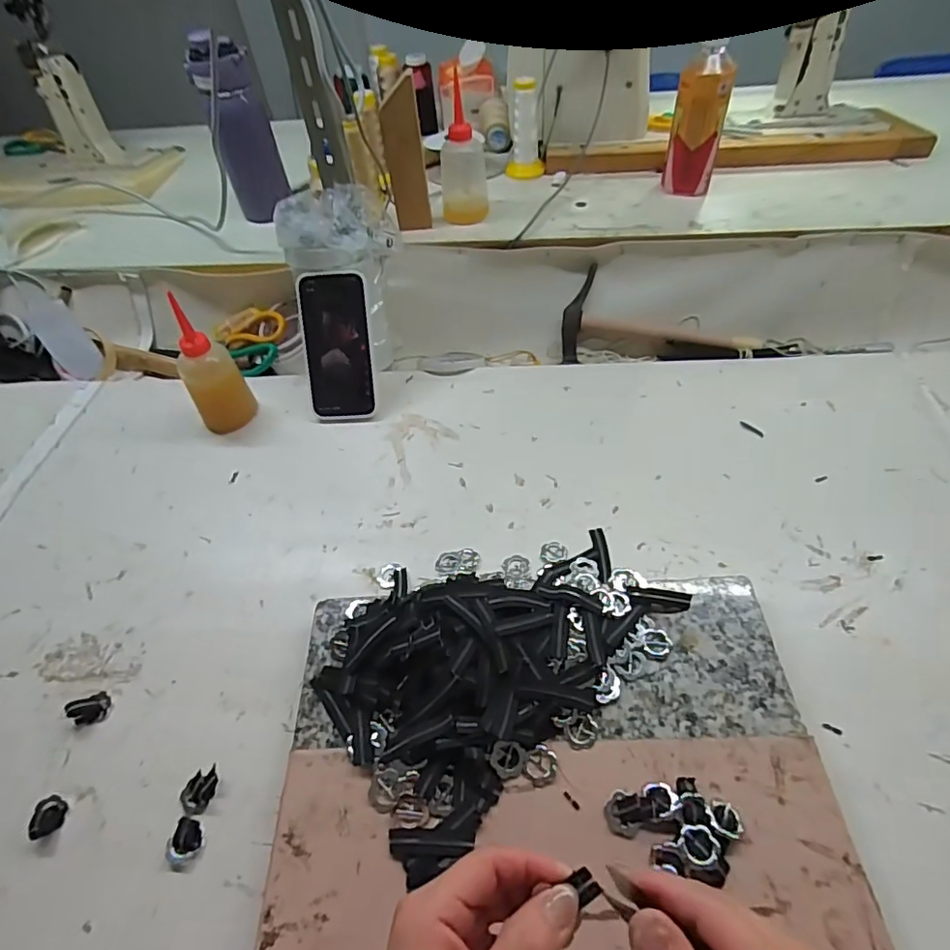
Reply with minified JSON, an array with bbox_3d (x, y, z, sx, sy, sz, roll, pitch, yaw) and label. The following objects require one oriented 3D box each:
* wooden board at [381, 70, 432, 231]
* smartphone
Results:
[{"bbox_3d":[-0.086,-0.395,0.707,0.043,0.170,0.016,-10,51,-3],"label":"wooden board"},{"bbox_3d":[-0.162,-0.150,0.658,0.084,0.167,0.014,2,13,8],"label":"smartphone"}]

